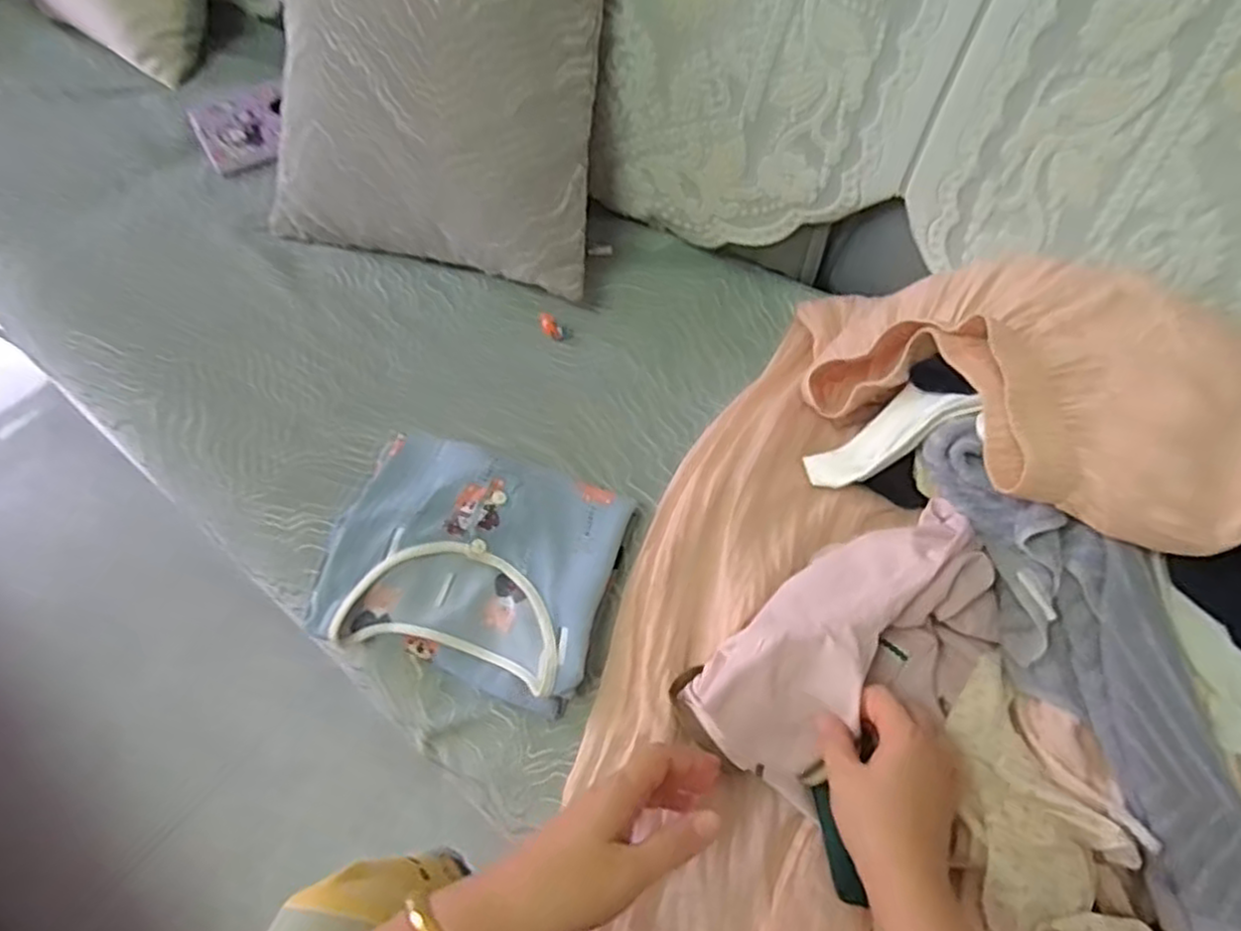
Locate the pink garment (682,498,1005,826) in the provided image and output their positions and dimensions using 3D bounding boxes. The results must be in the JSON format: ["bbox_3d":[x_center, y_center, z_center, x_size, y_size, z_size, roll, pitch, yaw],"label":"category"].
[{"bbox_3d":[0.180,0.129,0.540,0.266,0.089,0.128,-29,61,-16],"label":"pink garment"}]

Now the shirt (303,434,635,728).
[{"bbox_3d":[-0.124,0.077,0.622,0.236,0.028,0.195,15,59,11],"label":"shirt"}]

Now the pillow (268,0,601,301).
[{"bbox_3d":[-0.215,-0.420,0.757,0.394,0.402,0.079,14,19,22],"label":"pillow"}]

